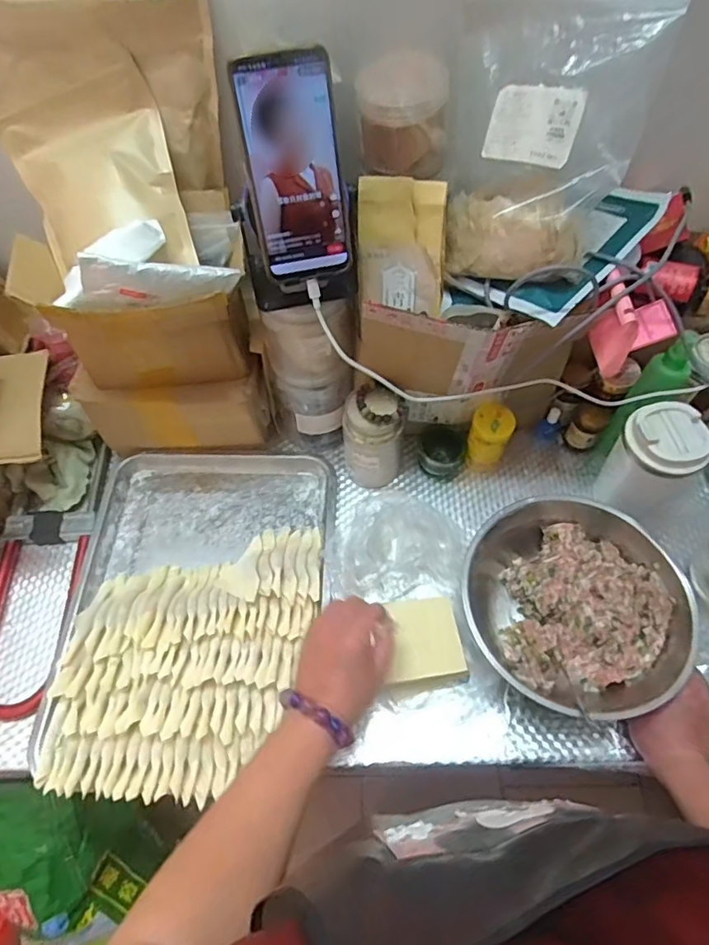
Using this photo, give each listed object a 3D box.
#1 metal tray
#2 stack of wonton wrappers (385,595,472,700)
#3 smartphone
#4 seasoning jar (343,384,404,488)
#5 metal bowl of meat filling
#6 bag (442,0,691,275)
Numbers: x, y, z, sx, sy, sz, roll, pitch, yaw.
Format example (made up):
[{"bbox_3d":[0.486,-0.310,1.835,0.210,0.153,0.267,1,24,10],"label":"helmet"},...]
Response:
[{"bbox_3d":[-0.179,0.143,0.650,0.294,0.042,0.398,0,59,1],"label":"metal tray"},{"bbox_3d":[0.074,0.187,0.610,0.082,0.034,0.094,-11,75,4],"label":"stack of wonton wrappers"},{"bbox_3d":[-0.049,-0.246,0.466,0.079,0.166,0.017,-10,33,-5],"label":"smartphone"},{"bbox_3d":[0.023,-0.042,0.698,0.068,0.130,0.067,-1,59,1],"label":"seasoning jar"},{"bbox_3d":[0.236,0.150,0.621,0.227,0.085,0.237,-1,59,1],"label":"metal bowl of meat filling"},{"bbox_3d":[0.167,-0.307,0.518,0.184,0.242,0.047,19,20,24],"label":"bag"}]

